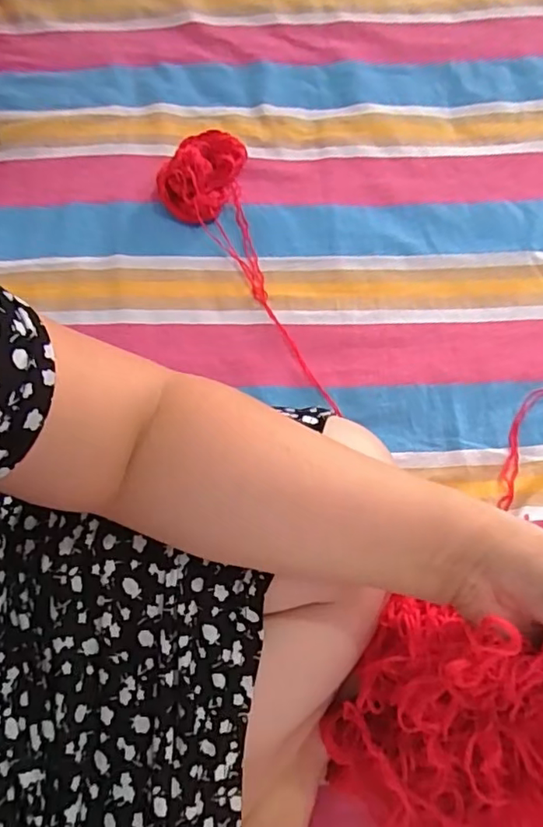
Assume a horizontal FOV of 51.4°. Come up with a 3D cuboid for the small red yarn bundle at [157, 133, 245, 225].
[{"bbox_3d":[-0.073,-0.252,0.585,0.075,0.041,0.112,20,73,7],"label":"small red yarn bundle"}]

